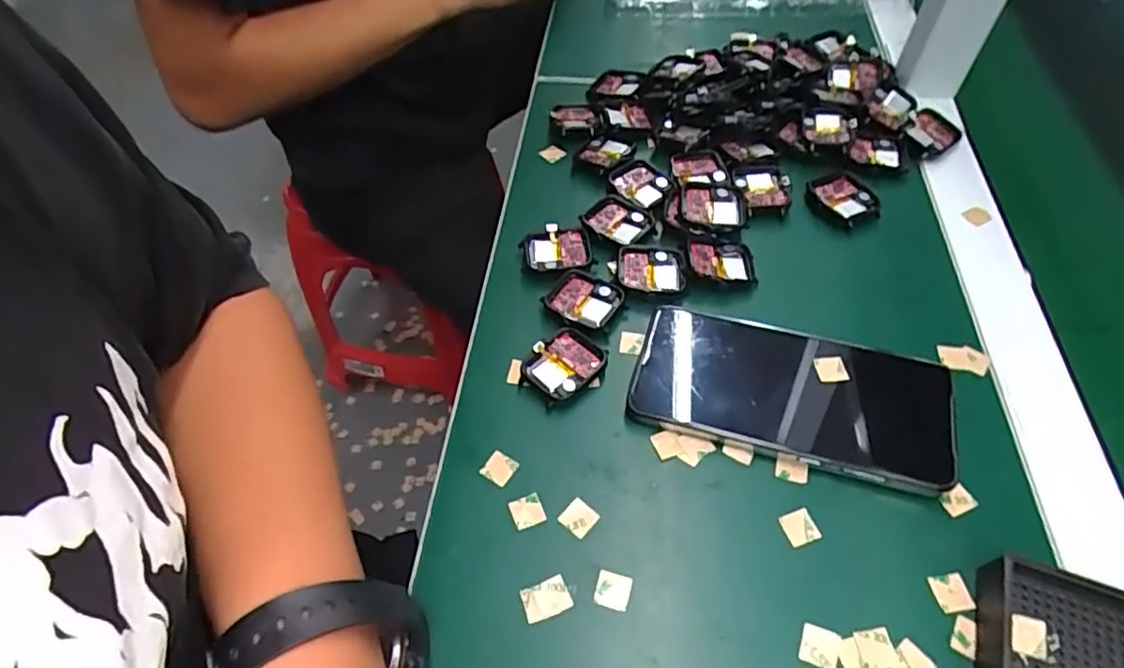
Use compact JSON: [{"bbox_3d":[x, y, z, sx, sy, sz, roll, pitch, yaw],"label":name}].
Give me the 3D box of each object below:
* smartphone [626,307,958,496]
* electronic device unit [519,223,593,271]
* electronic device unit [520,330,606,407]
[{"bbox_3d":[0.122,0.030,0.342,0.159,0.011,0.077,13,60,15],"label":"smartphone"},{"bbox_3d":[-0.003,-0.056,0.411,0.044,0.009,0.033,-3,53,-1],"label":"electronic device unit"},{"bbox_3d":[0.001,0.018,0.361,0.037,0.009,0.044,32,61,23],"label":"electronic device unit"}]

